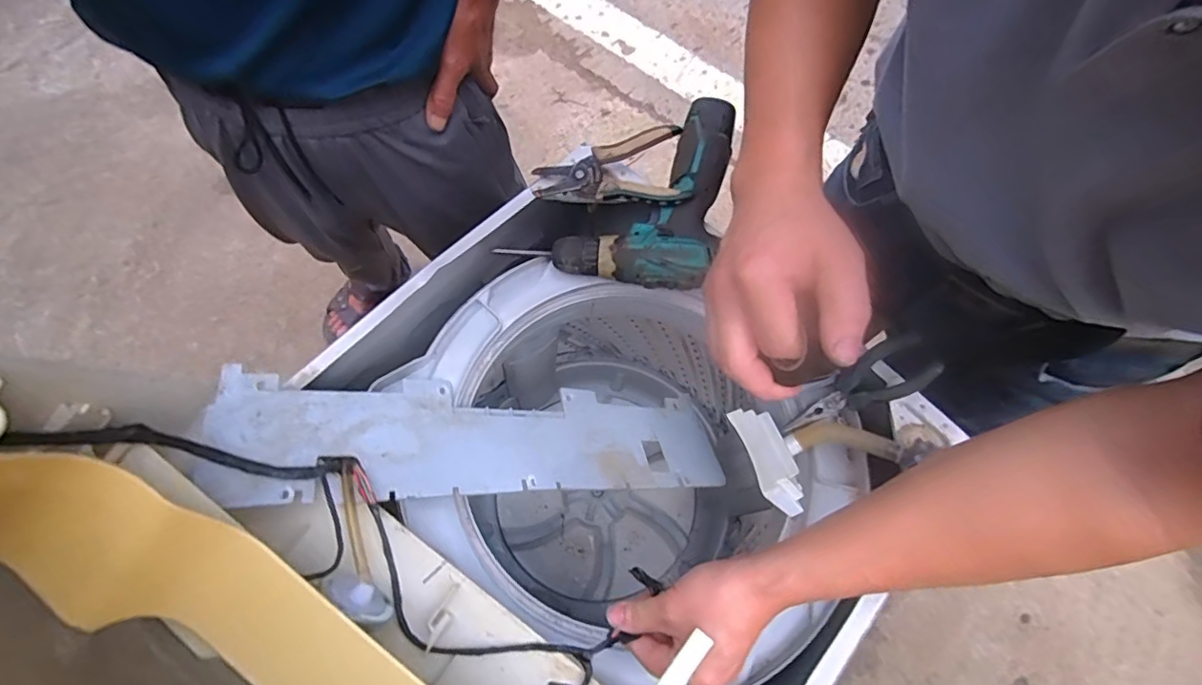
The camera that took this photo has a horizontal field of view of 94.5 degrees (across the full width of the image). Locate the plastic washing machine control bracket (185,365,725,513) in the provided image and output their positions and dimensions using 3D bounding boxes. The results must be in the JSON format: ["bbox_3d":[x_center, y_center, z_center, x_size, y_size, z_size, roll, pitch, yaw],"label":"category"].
[{"bbox_3d":[-0.091,0.092,0.534,0.481,0.015,0.113,7,51,-27],"label":"plastic washing machine control bracket"}]

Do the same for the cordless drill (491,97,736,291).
[{"bbox_3d":[0.038,-0.147,0.591,0.210,0.070,0.191,-2,82,6],"label":"cordless drill"}]

